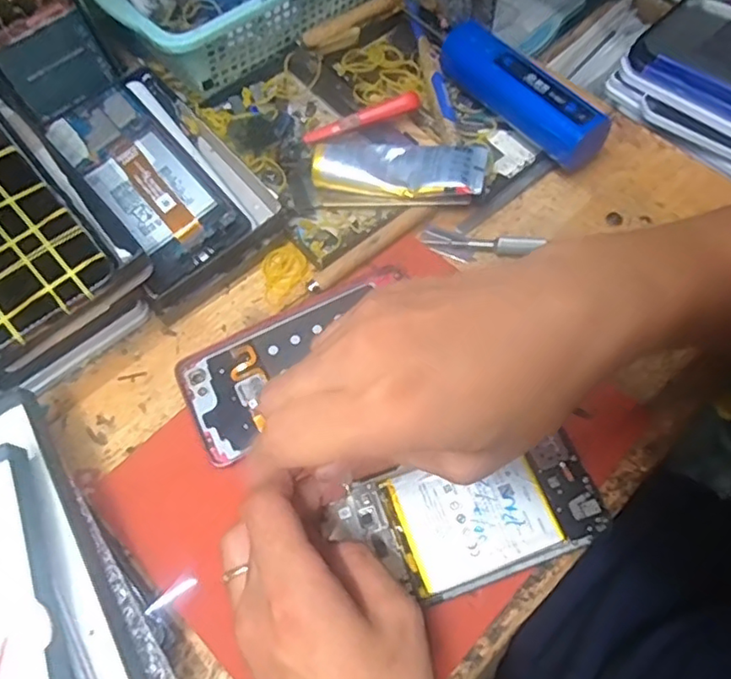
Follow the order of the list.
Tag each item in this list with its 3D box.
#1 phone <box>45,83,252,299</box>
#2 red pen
[{"bbox_3d":[-0.147,-0.107,0.398,0.070,0.015,0.156,-36,68,-14],"label":"phone"},{"bbox_3d":[-0.002,-0.153,0.419,0.083,0.012,0.010,-18,69,3],"label":"red pen"}]

